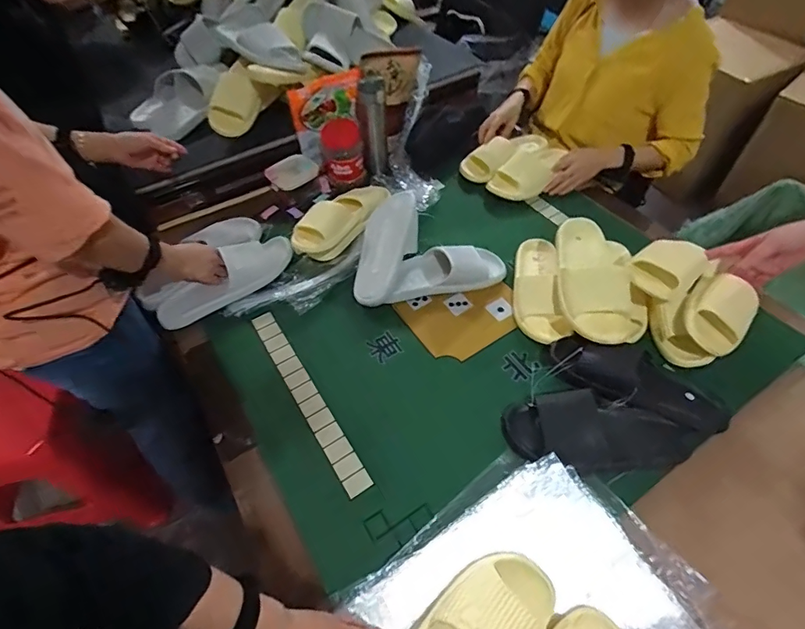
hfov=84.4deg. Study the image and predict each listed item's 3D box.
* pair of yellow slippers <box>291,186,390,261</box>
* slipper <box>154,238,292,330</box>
[{"bbox_3d":[-0.124,-0.216,0.965,0.097,0.075,0.266,28,60,22],"label":"pair of yellow slippers"},{"bbox_3d":[-0.353,-0.068,0.891,0.280,0.055,0.107,-38,60,-22],"label":"slipper"}]

